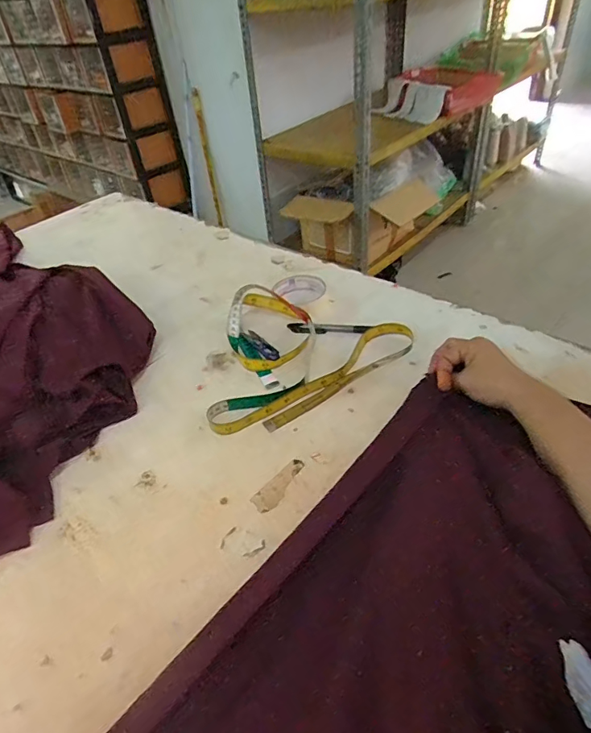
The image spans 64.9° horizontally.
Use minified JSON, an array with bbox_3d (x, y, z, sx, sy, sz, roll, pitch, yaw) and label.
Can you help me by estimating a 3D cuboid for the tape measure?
[{"bbox_3d":[-0.021,-0.034,0.618,0.273,0.038,0.233,-28,45,-22],"label":"tape measure"}]

